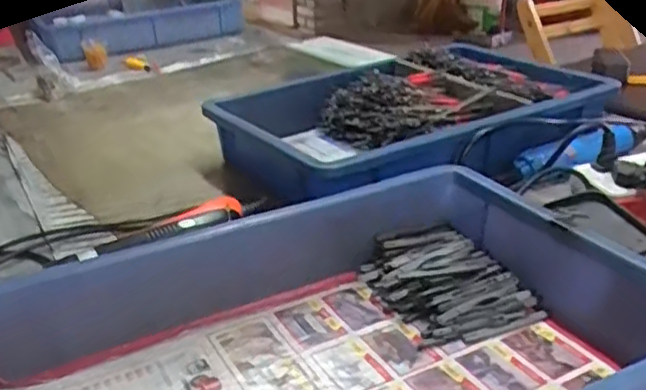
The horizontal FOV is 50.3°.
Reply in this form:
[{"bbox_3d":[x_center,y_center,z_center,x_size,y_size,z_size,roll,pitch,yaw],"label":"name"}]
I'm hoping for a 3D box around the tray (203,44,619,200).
[{"bbox_3d":[0.109,-0.092,0.852,0.439,0.094,0.315,-16,29,-26],"label":"tray"}]

